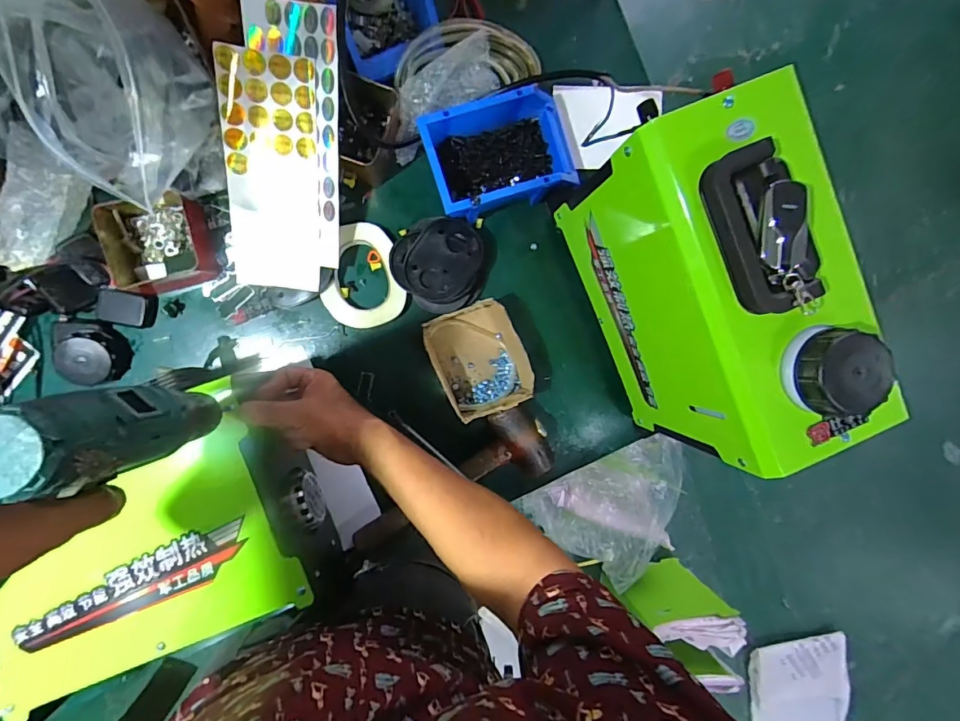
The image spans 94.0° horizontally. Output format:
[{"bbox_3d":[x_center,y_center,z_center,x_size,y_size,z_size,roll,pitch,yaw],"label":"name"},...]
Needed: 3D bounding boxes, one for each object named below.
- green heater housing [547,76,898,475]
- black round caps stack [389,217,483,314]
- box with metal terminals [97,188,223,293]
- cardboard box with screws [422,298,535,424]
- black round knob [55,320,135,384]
[{"bbox_3d":[0.220,-0.067,0.448,0.120,0.263,0.297,-23,95,-5],"label":"green heater housing"},{"bbox_3d":[-0.053,-0.120,0.564,0.111,0.031,0.112,-2,92,-6],"label":"black round caps stack"},{"bbox_3d":[-0.380,-0.142,0.539,0.104,0.052,0.109,-11,93,-6],"label":"box with metal terminals"},{"bbox_3d":[-0.001,0.000,0.570,0.112,0.051,0.135,-25,95,-5],"label":"cardboard box with screws"},{"bbox_3d":[-0.470,-0.008,0.542,0.071,0.030,0.070,0,92,-6],"label":"black round knob"}]

